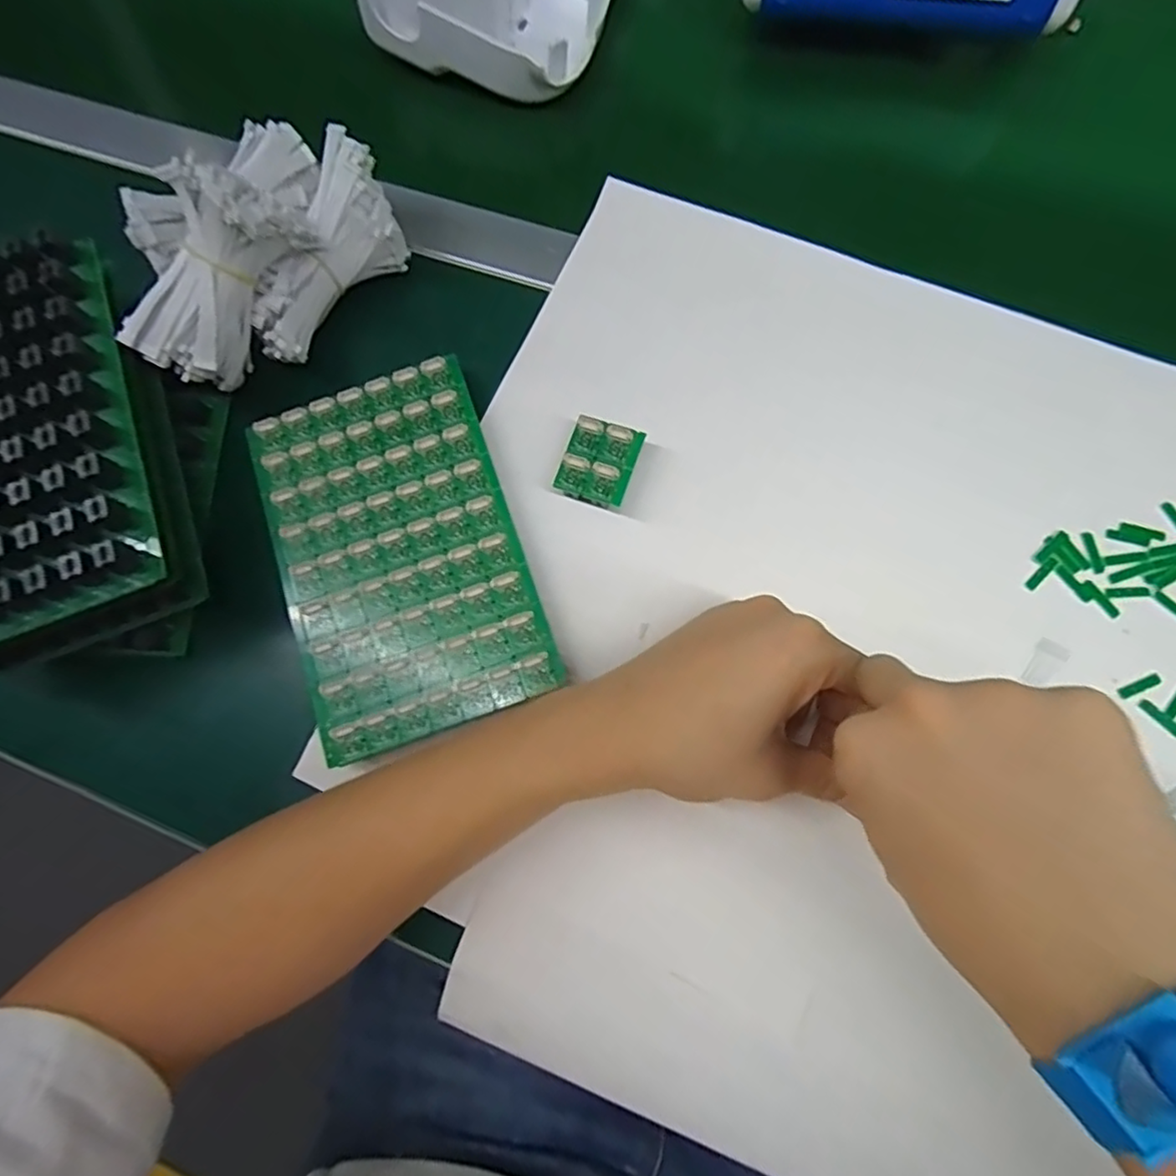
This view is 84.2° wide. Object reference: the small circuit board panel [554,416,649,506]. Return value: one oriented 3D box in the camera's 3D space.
[{"bbox_3d":[0.006,-0.065,0.337,0.037,0.009,0.041,19,83,8],"label":"small circuit board panel"}]

